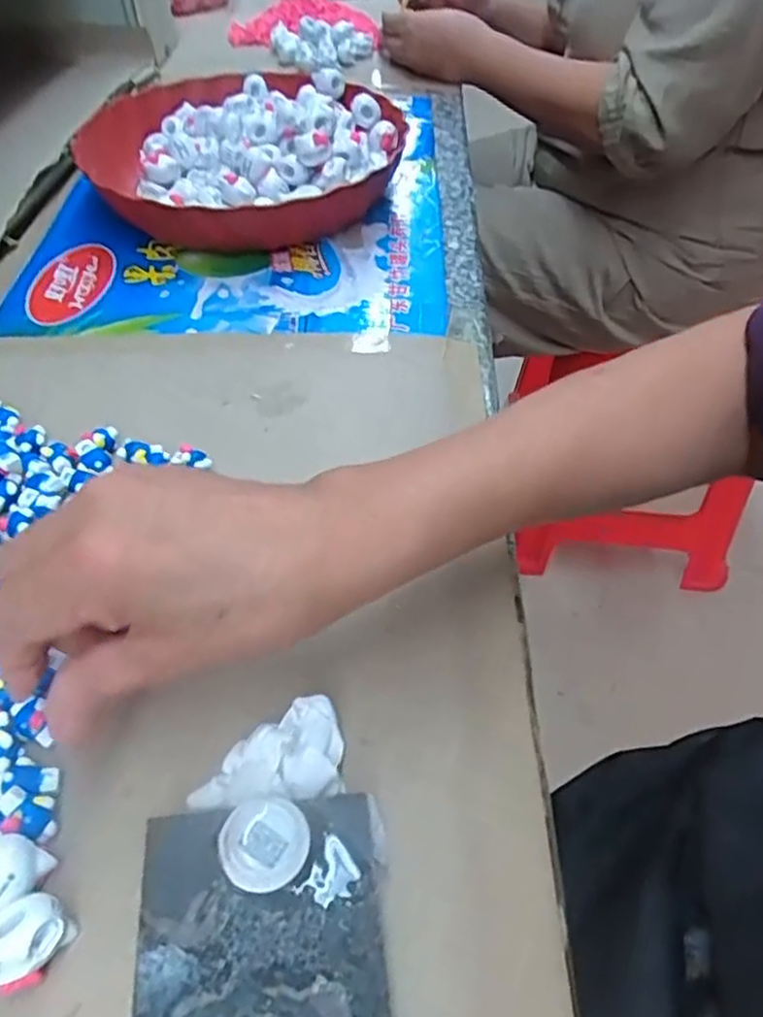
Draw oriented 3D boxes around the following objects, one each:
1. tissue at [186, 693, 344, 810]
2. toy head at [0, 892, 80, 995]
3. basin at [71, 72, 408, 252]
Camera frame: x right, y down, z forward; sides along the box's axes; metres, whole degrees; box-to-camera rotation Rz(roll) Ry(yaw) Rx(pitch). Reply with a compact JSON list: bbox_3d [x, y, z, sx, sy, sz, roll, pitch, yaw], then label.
[{"bbox_3d":[-0.040,0.093,0.253,0.055,0.015,0.034,-19,52,-15],"label":"tissue"},{"bbox_3d":[-0.112,0.135,0.219,0.022,0.015,0.025,22,53,18],"label":"toy head"},{"bbox_3d":[-0.107,-0.274,0.541,0.235,0.058,0.230,0,50,0],"label":"basin"}]

